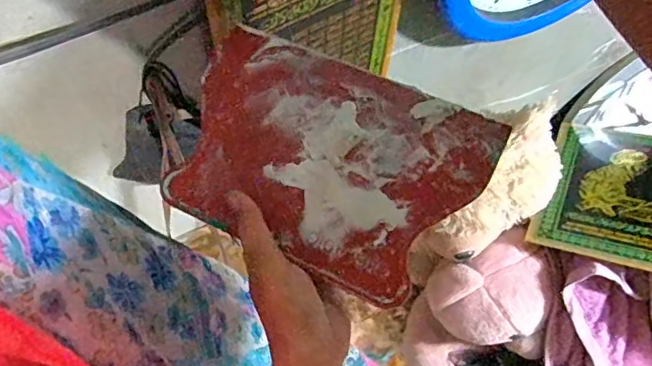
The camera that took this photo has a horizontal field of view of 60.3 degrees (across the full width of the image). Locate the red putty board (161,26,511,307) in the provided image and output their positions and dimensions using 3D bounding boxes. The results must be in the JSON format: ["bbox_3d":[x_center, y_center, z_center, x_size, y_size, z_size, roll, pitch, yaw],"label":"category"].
[{"bbox_3d":[-0.004,-0.018,0.376,0.202,0.007,0.140,25,76,15],"label":"red putty board"}]

